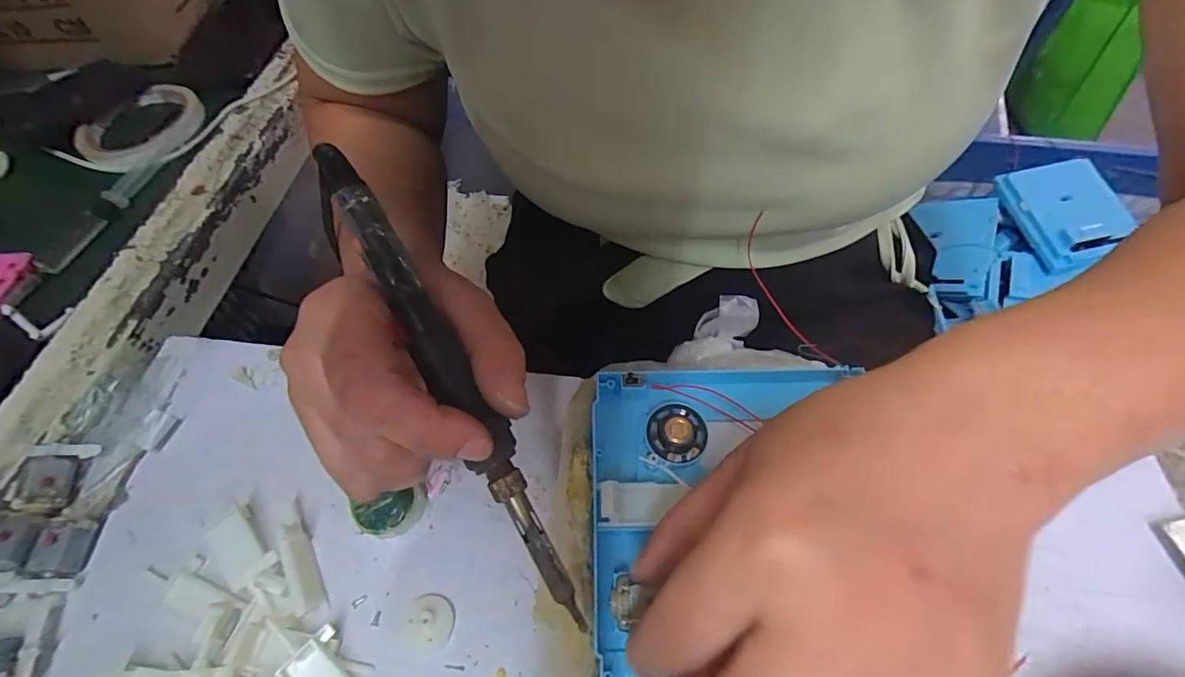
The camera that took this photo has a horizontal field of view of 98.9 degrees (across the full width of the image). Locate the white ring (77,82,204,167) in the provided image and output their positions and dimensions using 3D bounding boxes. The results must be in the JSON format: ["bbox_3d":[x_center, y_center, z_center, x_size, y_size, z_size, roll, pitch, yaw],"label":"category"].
[{"bbox_3d":[-0.374,-0.179,0.426,0.094,0.010,0.096,-1,58,2],"label":"white ring"}]

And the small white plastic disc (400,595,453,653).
[{"bbox_3d":[-0.078,0.132,0.235,0.024,0.007,0.022,-1,58,2],"label":"small white plastic disc"}]

